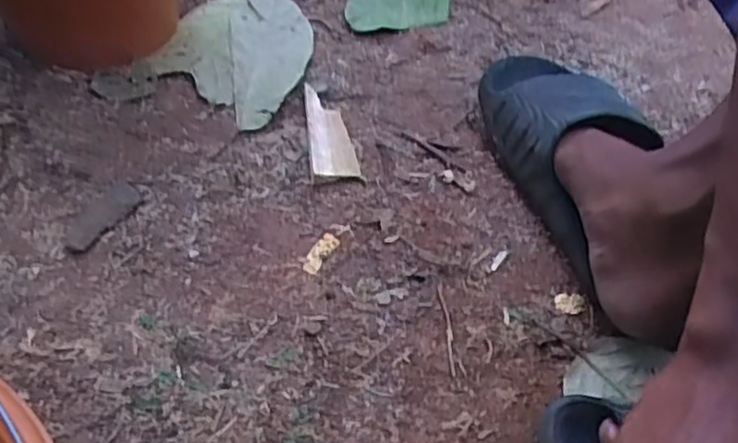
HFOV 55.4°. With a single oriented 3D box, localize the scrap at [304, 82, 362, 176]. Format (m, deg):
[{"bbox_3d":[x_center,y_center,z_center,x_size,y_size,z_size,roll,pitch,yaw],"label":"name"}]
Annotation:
[{"bbox_3d":[-0.034,-0.083,0.632,0.038,0.011,0.110,-5,52,-7],"label":"scrap"}]

